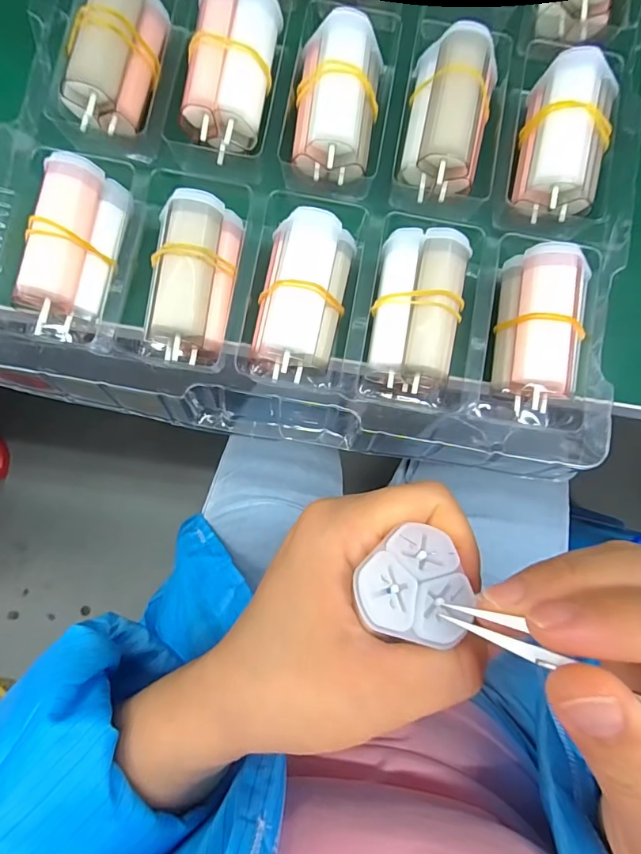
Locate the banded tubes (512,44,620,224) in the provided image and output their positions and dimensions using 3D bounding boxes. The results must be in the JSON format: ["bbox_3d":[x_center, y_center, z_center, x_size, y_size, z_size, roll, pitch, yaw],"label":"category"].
[{"bbox_3d":[0.114,-0.134,0.208,0.035,0.026,0.067,14,83,-1],"label":"banded tubes"}]

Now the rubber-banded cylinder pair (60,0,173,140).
[{"bbox_3d":[-0.093,-0.173,0.207,0.032,0.026,0.068,19,83,-1],"label":"rubber-banded cylinder pair"}]

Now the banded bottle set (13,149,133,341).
[{"bbox_3d":[-0.108,-0.079,0.197,0.030,0.020,0.072,14,83,-1],"label":"banded bottle set"}]

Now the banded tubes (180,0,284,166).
[{"bbox_3d":[-0.040,-0.166,0.210,0.036,0.023,0.070,9,83,-2],"label":"banded tubes"}]

